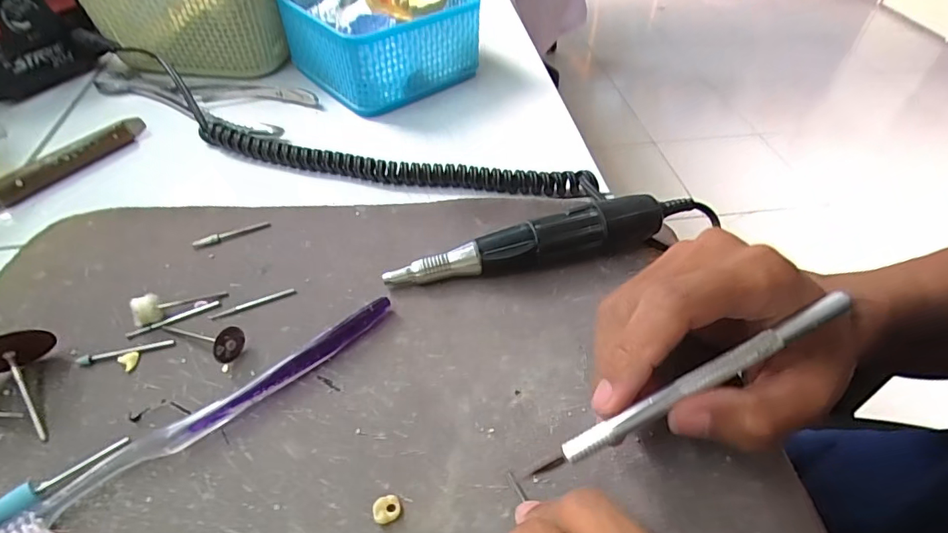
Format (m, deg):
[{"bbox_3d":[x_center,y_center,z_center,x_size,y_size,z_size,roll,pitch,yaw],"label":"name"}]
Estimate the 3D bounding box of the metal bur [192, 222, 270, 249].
[{"bbox_3d":[-0.146,-0.020,0.293,0.043,0.004,0.006,-19,50,-17],"label":"metal bur"}]

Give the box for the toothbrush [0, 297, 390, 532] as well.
[{"bbox_3d":[-0.117,0.065,0.210,0.025,0.013,0.187,36,57,28],"label":"toothbrush"}]

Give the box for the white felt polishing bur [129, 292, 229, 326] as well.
[{"bbox_3d":[-0.153,0.018,0.255,0.042,0.011,0.012,-14,47,-33],"label":"white felt polishing bur"}]

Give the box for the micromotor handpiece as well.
[{"bbox_3d":[0.048,-0.014,0.272,0.188,0.029,0.021,-11,49,-10],"label":"micromotor handpiece"}]

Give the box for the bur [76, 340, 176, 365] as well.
[{"bbox_3d":[-0.169,0.040,0.237,0.042,0.004,0.005,-13,49,-12],"label":"bur"}]

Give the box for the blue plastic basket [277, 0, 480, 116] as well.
[{"bbox_3d":[-0.079,-0.202,0.421,0.134,0.066,0.130,-34,56,-27],"label":"blue plastic basket"}]

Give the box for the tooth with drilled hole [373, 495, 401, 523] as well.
[{"bbox_3d":[-0.034,0.094,0.189,0.010,0.005,0.010,0,48,0],"label":"tooth with drilled hole"}]

